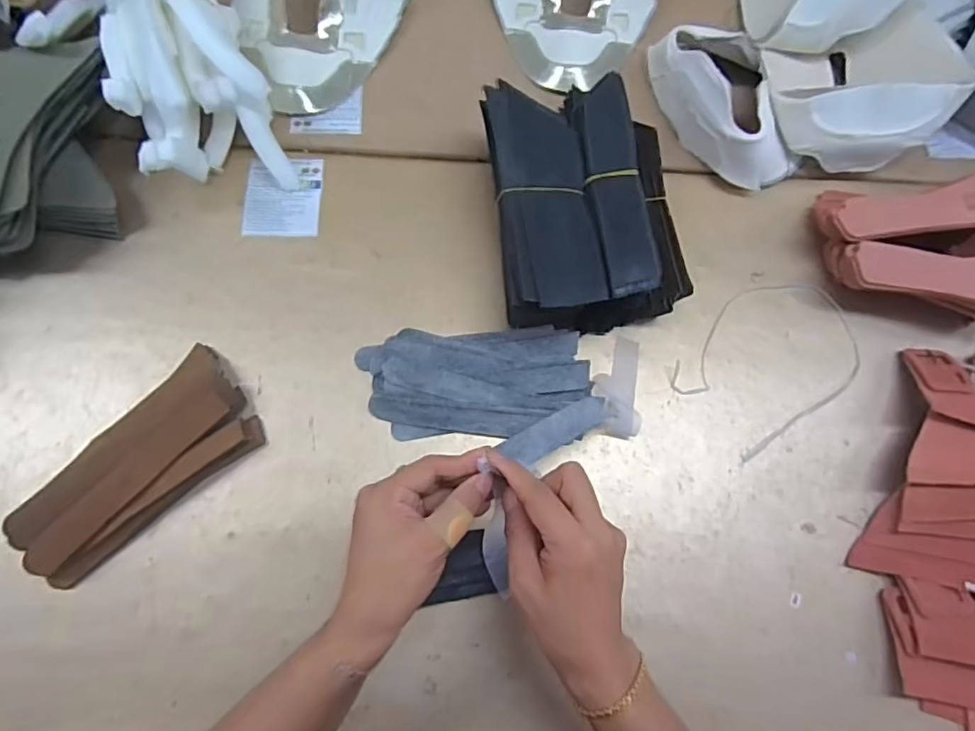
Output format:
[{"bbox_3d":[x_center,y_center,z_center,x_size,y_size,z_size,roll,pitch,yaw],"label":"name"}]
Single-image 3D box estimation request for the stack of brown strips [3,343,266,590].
[{"bbox_3d":[-0.287,0.075,0.457,0.191,0.043,0.102,-39,79,-13],"label":"stack of brown strips"}]

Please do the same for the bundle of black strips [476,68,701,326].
[{"bbox_3d":[0.087,-0.139,0.508,0.162,0.090,0.206,-7,74,-5],"label":"bundle of black strips"}]

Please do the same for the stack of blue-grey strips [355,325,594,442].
[{"bbox_3d":[-0.011,0.013,0.498,0.194,0.028,0.094,-1,73,-4],"label":"stack of blue-grey strips"}]

